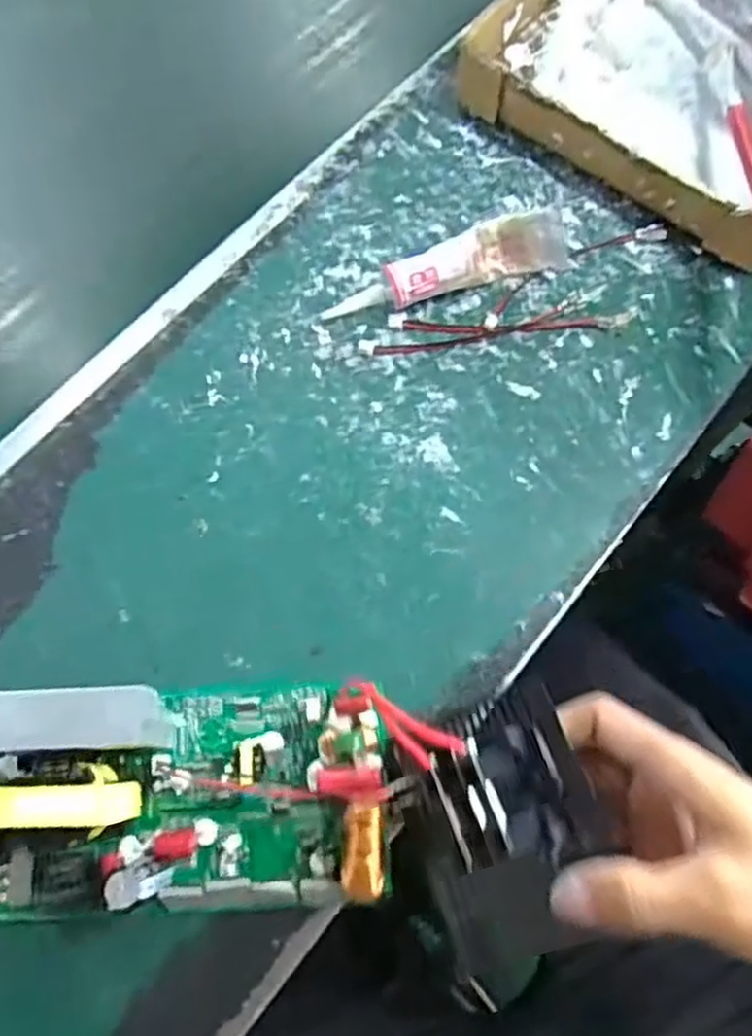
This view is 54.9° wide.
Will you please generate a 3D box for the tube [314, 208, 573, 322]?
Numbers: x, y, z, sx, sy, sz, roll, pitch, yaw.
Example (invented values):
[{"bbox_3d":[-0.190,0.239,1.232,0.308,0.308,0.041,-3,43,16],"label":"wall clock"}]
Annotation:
[{"bbox_3d":[0.040,-0.142,0.408,0.136,0.038,0.029,-17,71,-6],"label":"tube"}]

